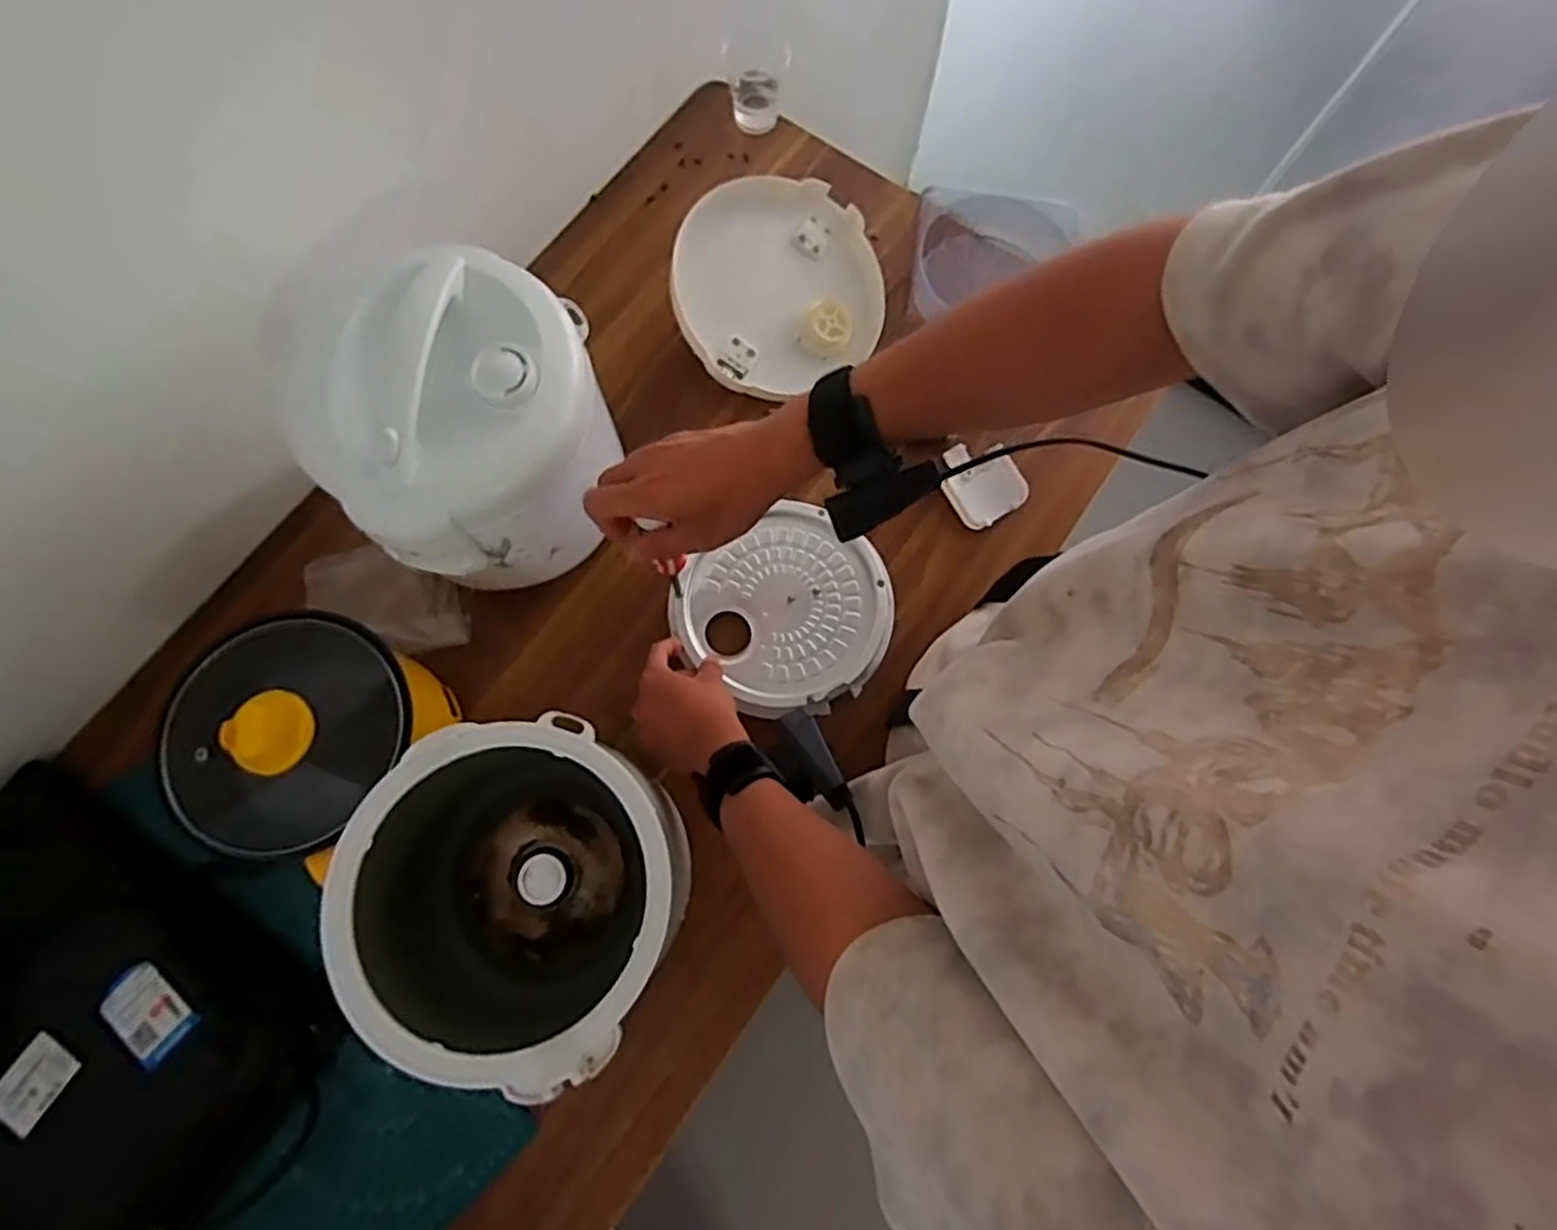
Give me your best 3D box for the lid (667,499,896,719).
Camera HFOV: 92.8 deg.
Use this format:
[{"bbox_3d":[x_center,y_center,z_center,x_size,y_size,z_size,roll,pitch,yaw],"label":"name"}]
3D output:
[{"bbox_3d":[0.011,-0.003,0.672,0.186,0.017,0.172,0,75,-1],"label":"lid"}]

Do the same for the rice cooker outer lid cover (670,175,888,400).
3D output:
[{"bbox_3d":[0.002,-0.319,0.714,0.203,0.033,0.196,-21,91,-14],"label":"rice cooker outer lid cover"}]

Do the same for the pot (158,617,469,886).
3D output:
[{"bbox_3d":[-0.346,0.095,0.561,0.156,0.141,0.176,2,75,-1],"label":"pot"}]

